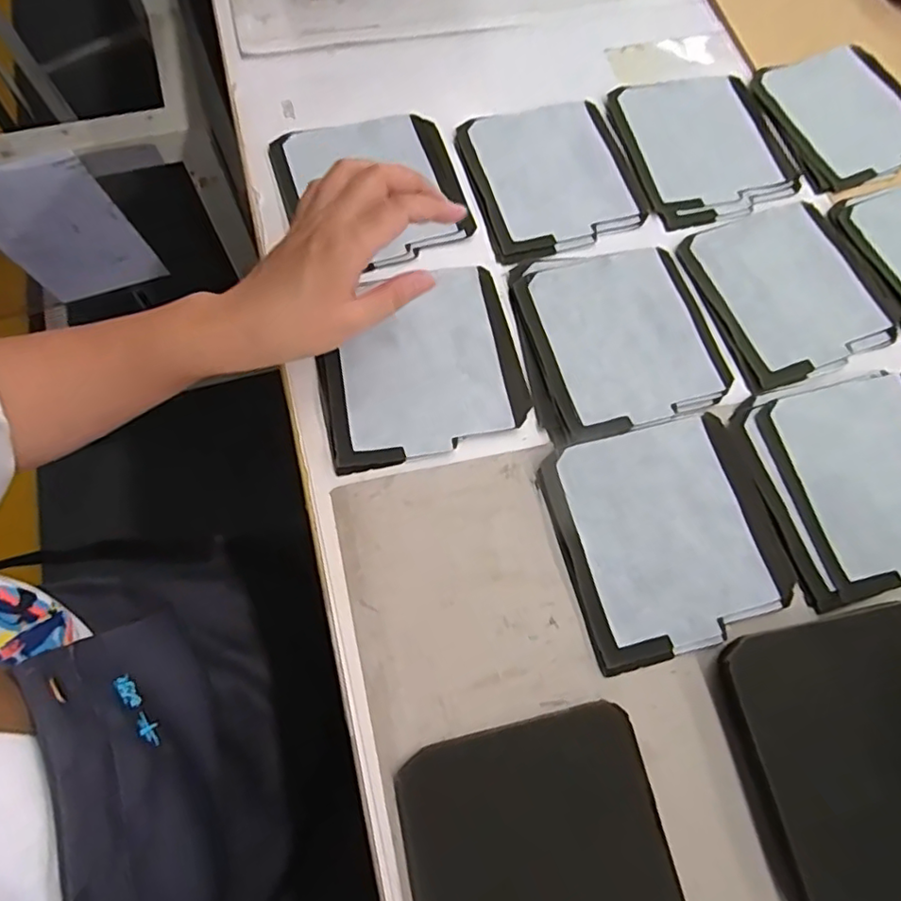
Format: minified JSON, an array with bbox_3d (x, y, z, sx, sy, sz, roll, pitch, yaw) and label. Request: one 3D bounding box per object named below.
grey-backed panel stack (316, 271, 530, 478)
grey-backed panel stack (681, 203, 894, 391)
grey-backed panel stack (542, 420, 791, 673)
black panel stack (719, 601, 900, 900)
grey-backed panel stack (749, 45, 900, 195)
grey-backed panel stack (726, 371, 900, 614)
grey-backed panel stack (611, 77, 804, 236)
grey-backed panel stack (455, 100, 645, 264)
[{"bbox_3d":[-0.022,-0.062,0.395,0.134,0.014,0.134,-13,71,-6],"label":"grey-backed panel stack"},{"bbox_3d":[0.254,-0.120,0.439,0.128,0.005,0.140,-17,72,-7],"label":"grey-backed panel stack"},{"bbox_3d":[0.138,0.052,0.369,0.137,0.009,0.137,-15,71,-6],"label":"grey-backed panel stack"},{"bbox_3d":[0.227,0.163,0.318,0.129,0.017,0.135,-11,71,-5],"label":"black panel stack"},{"bbox_3d":[0.340,-0.288,0.493,0.131,0.007,0.132,-21,72,-8],"label":"grey-backed panel stack"},{"bbox_3d":[0.272,0.019,0.384,0.134,0.007,0.136,-14,71,-6],"label":"grey-backed panel stack"},{"bbox_3d":[0.214,-0.254,0.486,0.133,0.009,0.142,-13,71,-5],"label":"grey-backed panel stack"},{"bbox_3d":[0.081,-0.219,0.459,0.130,0.008,0.135,-13,71,-5],"label":"grey-backed panel stack"}]

